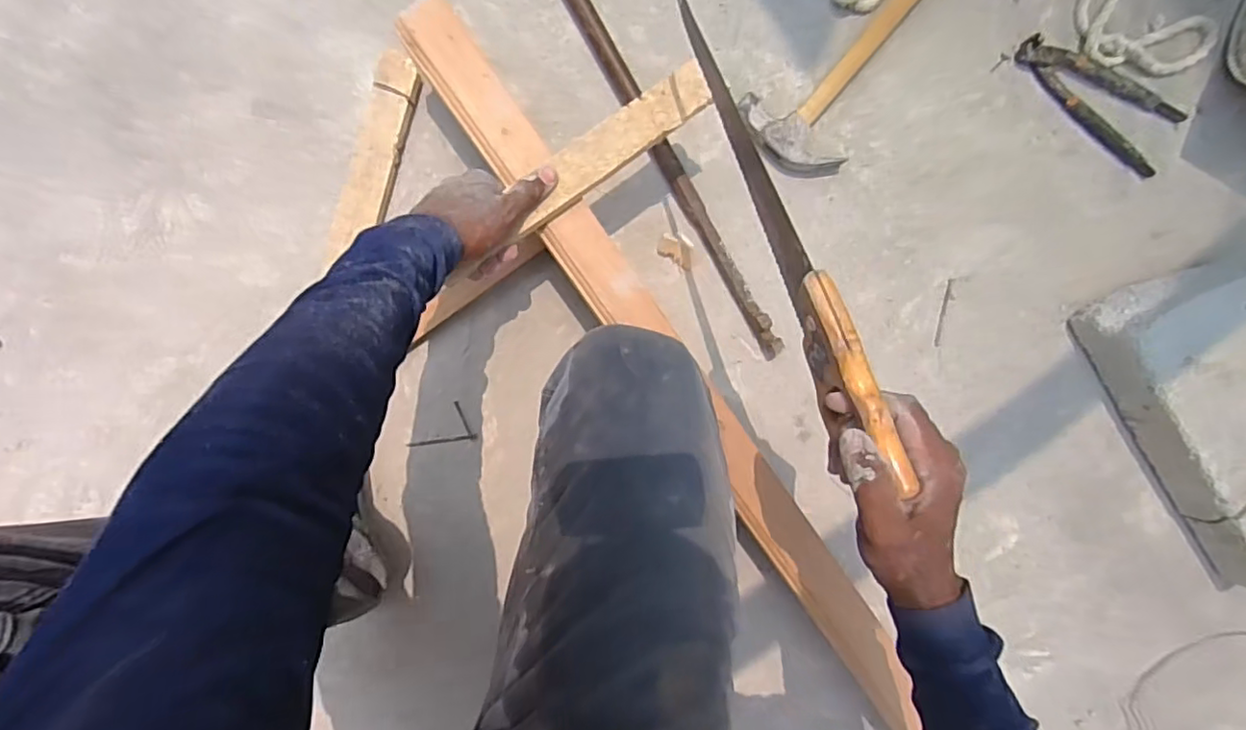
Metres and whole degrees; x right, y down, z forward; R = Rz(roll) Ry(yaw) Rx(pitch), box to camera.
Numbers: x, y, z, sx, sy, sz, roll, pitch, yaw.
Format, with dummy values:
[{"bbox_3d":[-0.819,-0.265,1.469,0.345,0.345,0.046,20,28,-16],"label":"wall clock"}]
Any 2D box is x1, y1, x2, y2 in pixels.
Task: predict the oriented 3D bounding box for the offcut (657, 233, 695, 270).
[{"bbox_3d":[0.061,-0.130,0.683,0.043,0.013,0.031,25,91,-5],"label":"offcut"}]

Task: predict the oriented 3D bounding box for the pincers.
[{"bbox_3d":[0.537,-0.306,0.698,0.204,0.021,0.083,33,91,-5],"label":"pincers"}]

